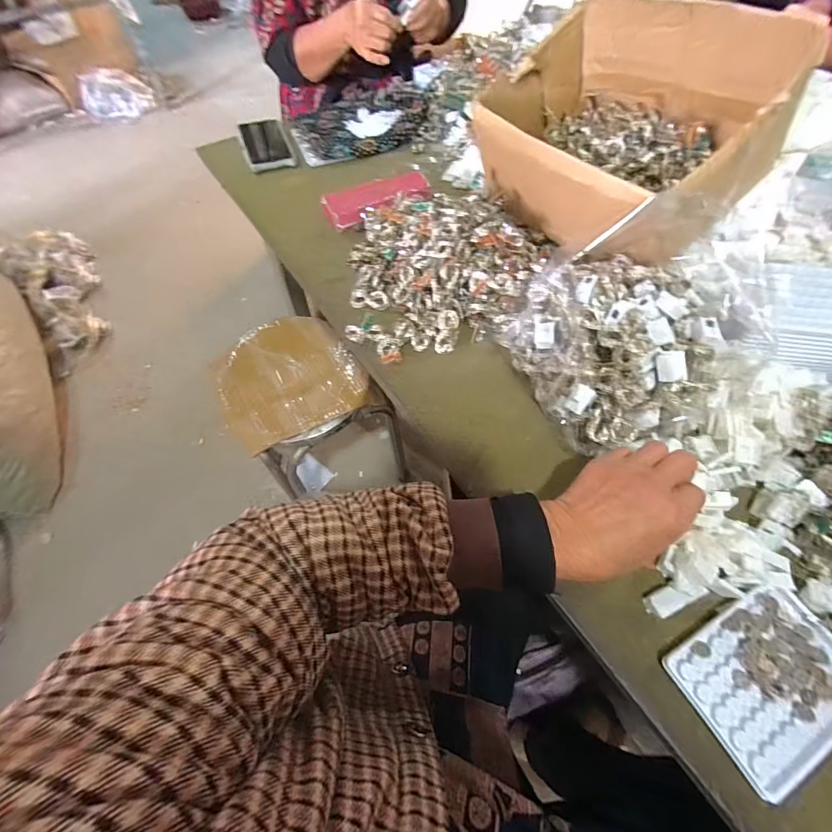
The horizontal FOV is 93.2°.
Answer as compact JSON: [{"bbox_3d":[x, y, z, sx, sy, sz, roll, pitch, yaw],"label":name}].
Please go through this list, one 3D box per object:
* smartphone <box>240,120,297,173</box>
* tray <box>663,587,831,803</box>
[{"bbox_3d":[-0.272,-0.494,0.713,0.079,0.010,0.148,-21,69,-6],"label":"smartphone"},{"bbox_3d":[0.271,0.199,0.302,0.128,0.013,0.093,-26,62,-14],"label":"tray"}]

